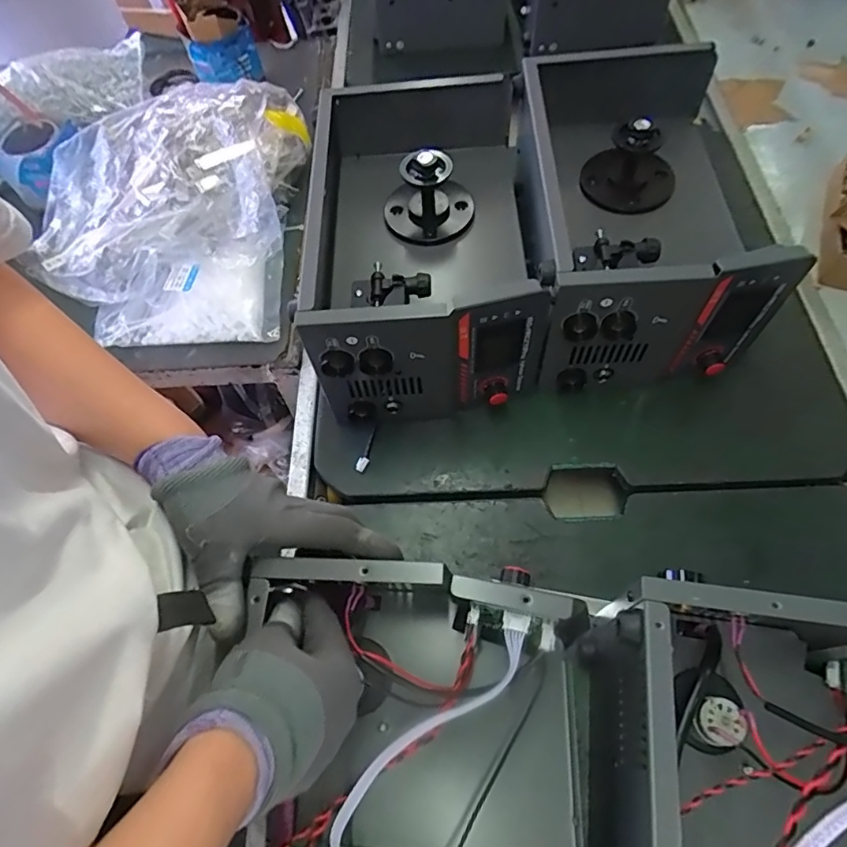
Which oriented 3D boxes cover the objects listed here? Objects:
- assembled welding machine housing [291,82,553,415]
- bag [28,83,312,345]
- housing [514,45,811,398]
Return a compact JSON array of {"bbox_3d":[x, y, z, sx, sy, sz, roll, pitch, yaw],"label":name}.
[{"bbox_3d":[0.001,-0.224,0.635,0.231,0.165,0.413,-2,61,5],"label":"assembled welding machine housing"},{"bbox_3d":[-0.356,-0.320,0.753,0.349,0.116,0.414,0,61,7],"label":"bag"},{"bbox_3d":[0.240,-0.259,0.642,0.244,0.167,0.408,-3,60,5],"label":"housing"}]

